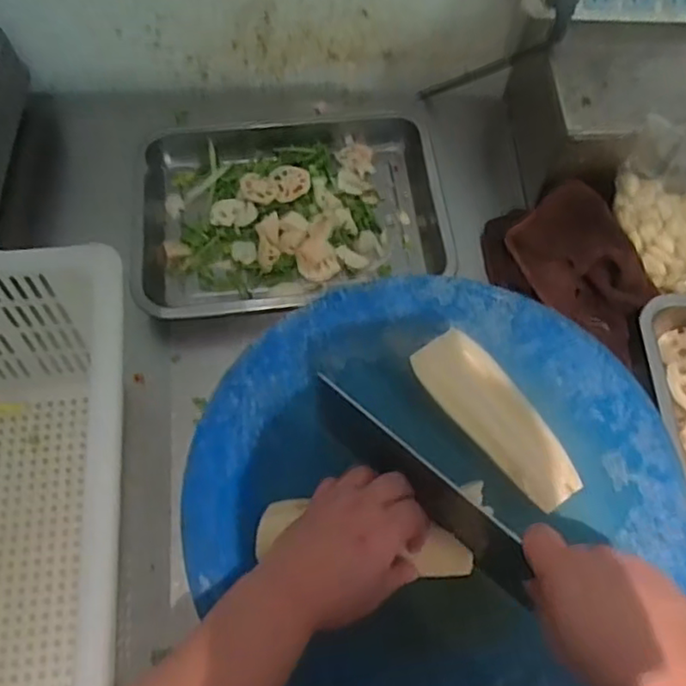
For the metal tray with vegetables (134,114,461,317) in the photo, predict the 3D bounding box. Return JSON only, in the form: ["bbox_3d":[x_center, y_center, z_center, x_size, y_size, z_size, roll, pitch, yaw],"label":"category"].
[{"bbox_3d":[-0.062,-0.160,0.733,0.342,0.042,0.262,-8,65,-5],"label":"metal tray with vegetables"}]

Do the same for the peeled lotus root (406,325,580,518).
[{"bbox_3d":[0.128,0.066,0.539,0.056,0.044,0.163,-35,70,-16],"label":"peeled lotus root"}]

